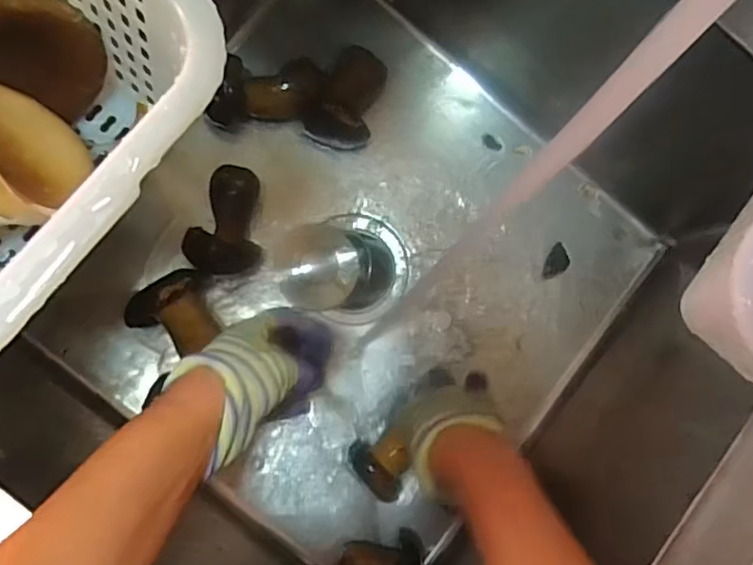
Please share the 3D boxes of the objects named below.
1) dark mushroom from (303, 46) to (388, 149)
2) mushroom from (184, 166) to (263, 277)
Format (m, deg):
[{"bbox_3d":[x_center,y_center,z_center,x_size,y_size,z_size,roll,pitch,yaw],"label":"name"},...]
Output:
[{"bbox_3d":[-0.029,-0.184,0.611,0.062,0.048,0.090,15,83,-5],"label":"dark mushroom"},{"bbox_3d":[-0.144,-0.057,0.587,0.069,0.046,0.100,5,84,-6],"label":"mushroom"}]

